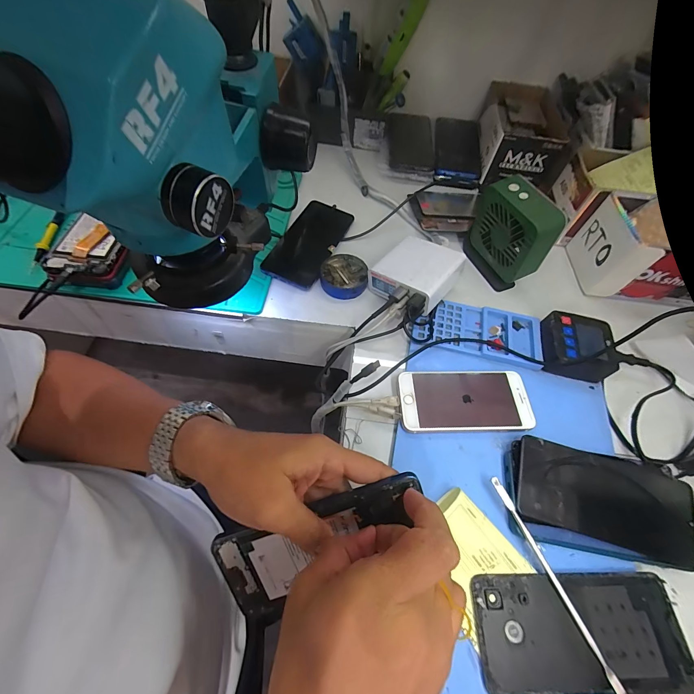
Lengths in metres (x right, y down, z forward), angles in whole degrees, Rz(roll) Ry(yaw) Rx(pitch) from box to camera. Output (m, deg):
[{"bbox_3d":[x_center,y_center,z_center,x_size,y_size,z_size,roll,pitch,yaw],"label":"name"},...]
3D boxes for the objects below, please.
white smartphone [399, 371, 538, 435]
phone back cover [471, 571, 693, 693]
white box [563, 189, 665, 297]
[{"bbox_3d":[0.124,0.056,0.339,0.137,0.014,0.068,1,60,-4],"label":"white smartphone"},{"bbox_3d":[0.181,0.219,0.246,0.160,0.009,0.072,1,60,-4],"label":"phone back cover"},{"bbox_3d":[0.351,-0.131,0.428,0.044,0.083,0.098,8,56,0],"label":"white box"}]

